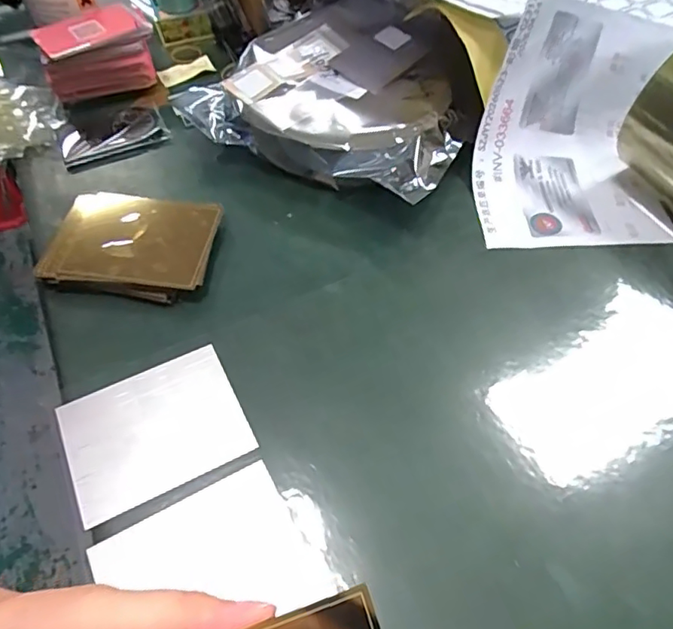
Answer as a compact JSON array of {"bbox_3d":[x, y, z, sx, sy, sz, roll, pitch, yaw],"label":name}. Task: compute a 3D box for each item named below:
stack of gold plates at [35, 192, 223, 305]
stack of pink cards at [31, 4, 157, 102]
[{"bbox_3d":[-0.148,-0.053,0.397,0.114,0.019,0.088,6,55,5],"label":"stack of gold plates"},{"bbox_3d":[-0.216,-0.235,0.491,0.098,0.056,0.058,-15,56,-9],"label":"stack of pink cards"}]

